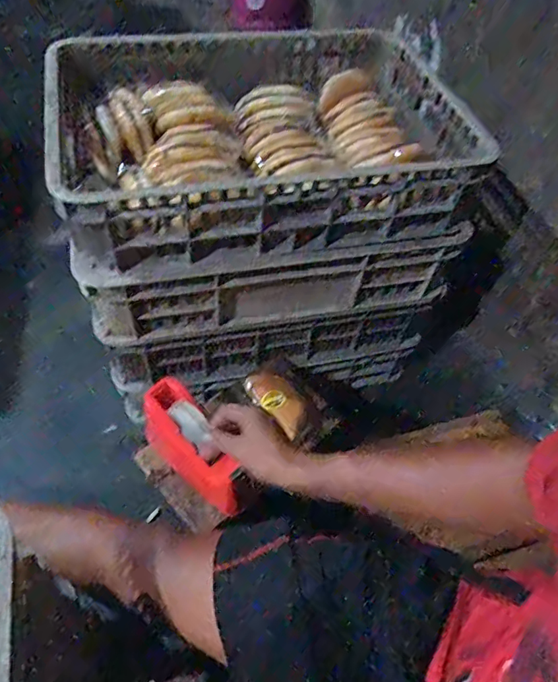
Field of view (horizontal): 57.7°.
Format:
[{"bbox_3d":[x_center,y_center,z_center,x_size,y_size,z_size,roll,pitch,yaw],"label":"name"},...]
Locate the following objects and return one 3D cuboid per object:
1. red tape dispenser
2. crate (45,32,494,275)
[{"bbox_3d":[-0.128,0.157,0.748,0.077,0.124,0.206,-30,72,-25],"label":"red tape dispenser"},{"bbox_3d":[-0.009,-0.369,0.851,0.670,0.121,0.511,-6,53,-10],"label":"crate"}]

